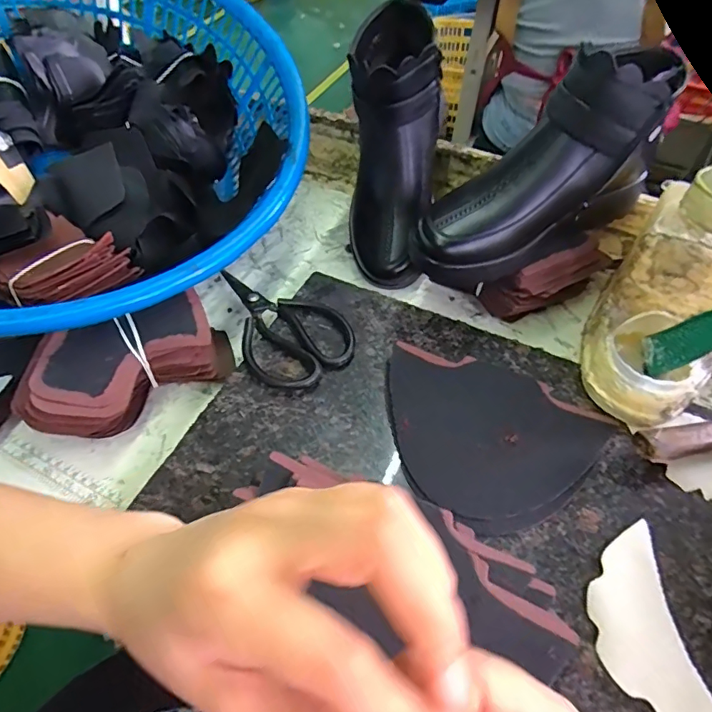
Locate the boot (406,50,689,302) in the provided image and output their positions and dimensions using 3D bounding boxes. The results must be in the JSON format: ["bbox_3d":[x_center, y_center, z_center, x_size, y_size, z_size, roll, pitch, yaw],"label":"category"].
[{"bbox_3d":[0.163,-0.158,0.427,0.232,0.151,0.081,-16,55,-11],"label":"boot"}]

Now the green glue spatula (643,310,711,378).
[{"bbox_3d":[0.252,-0.015,0.370,0.007,0.120,0.039,19,72,1],"label":"green glue spatula"}]

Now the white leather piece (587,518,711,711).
[{"bbox_3d":[0.187,0.180,0.326,0.059,0.006,0.127,-5,53,-4],"label":"white leather piece"}]

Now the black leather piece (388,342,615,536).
[{"bbox_3d":[0.107,0.067,0.410,0.178,0.008,0.148,13,53,11],"label":"black leather piece"}]

